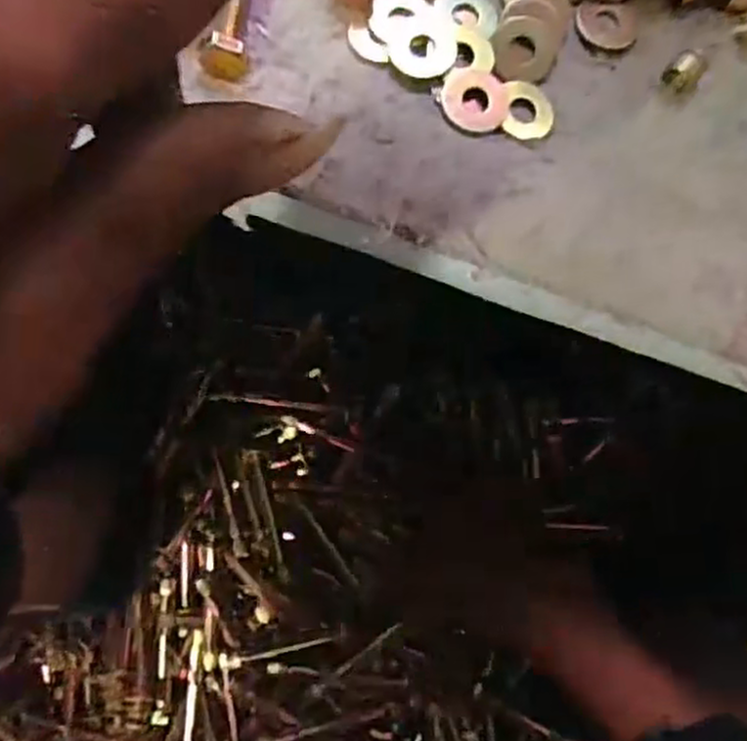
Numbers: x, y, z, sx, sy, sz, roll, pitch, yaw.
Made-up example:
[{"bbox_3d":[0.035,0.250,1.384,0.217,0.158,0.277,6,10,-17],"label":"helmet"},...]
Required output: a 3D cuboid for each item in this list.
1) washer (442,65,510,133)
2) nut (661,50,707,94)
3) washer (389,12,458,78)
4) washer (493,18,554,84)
[{"bbox_3d":[0.037,-0.099,0.273,0.024,0.004,0.026,1,82,-6],"label":"washer"},{"bbox_3d":[0.119,-0.114,0.287,0.014,0.008,0.013,1,82,-6],"label":"nut"},{"bbox_3d":[0.018,-0.119,0.276,0.024,0.004,0.027,5,82,-6],"label":"washer"},{"bbox_3d":[0.056,-0.120,0.282,0.023,0.004,0.028,9,81,-5],"label":"washer"}]

